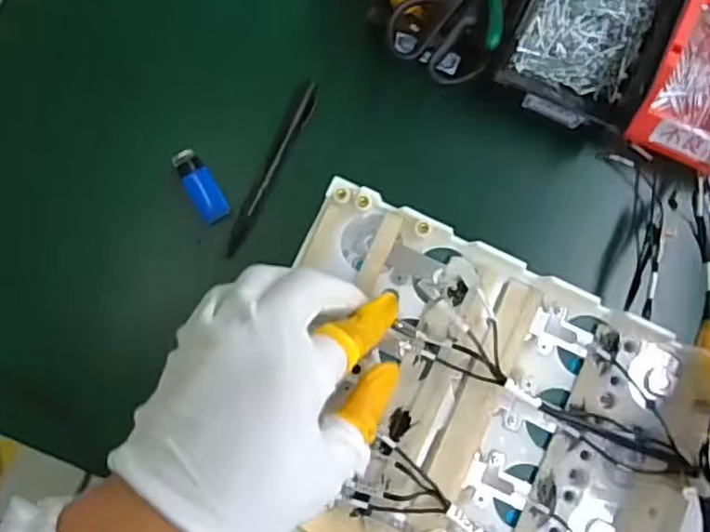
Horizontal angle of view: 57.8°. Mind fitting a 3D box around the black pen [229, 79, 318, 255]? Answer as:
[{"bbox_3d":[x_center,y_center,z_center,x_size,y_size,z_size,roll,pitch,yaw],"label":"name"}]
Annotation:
[{"bbox_3d":[-0.063,-0.075,0.495,0.015,0.013,0.144,24,81,2],"label":"black pen"}]

